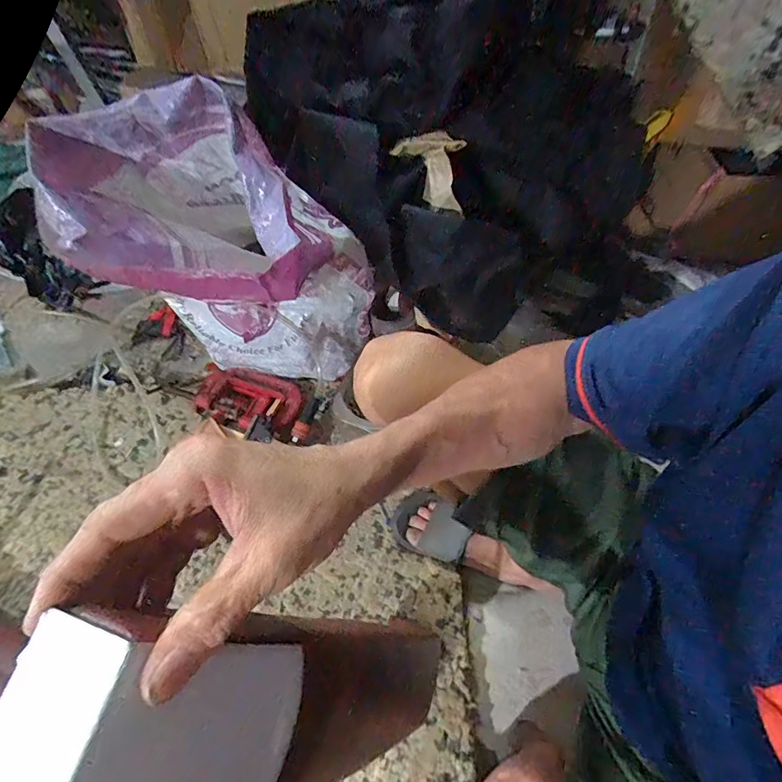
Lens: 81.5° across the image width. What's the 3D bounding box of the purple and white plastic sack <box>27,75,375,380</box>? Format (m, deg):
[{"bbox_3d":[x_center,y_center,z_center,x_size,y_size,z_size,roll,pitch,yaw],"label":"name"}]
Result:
[{"bbox_3d":[-0.230,-0.168,0.674,0.324,0.423,0.268,19,64,13],"label":"purple and white plastic sack"}]

